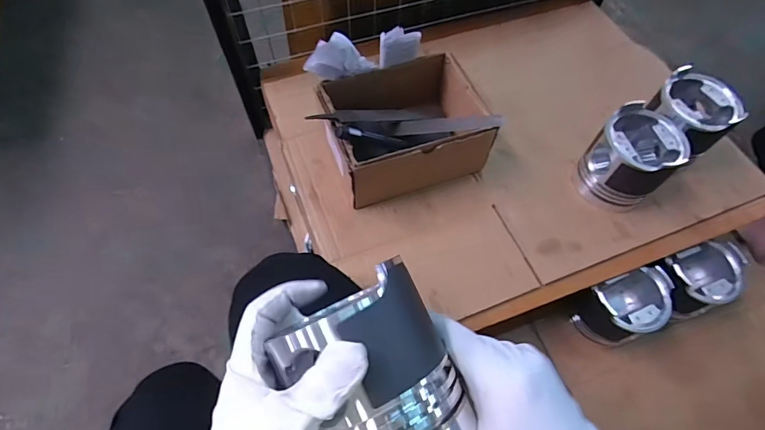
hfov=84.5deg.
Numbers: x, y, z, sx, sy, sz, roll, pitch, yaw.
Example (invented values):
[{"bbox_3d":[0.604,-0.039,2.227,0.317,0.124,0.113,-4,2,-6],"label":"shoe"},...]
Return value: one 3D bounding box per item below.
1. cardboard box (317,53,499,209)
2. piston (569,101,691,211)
[{"bbox_3d":[0.027,-0.120,0.563,0.189,0.104,0.169,-16,63,-10],"label":"cardboard box"},{"bbox_3d":[0.321,-0.074,0.548,0.105,0.094,0.094,-38,69,-20],"label":"piston"}]

